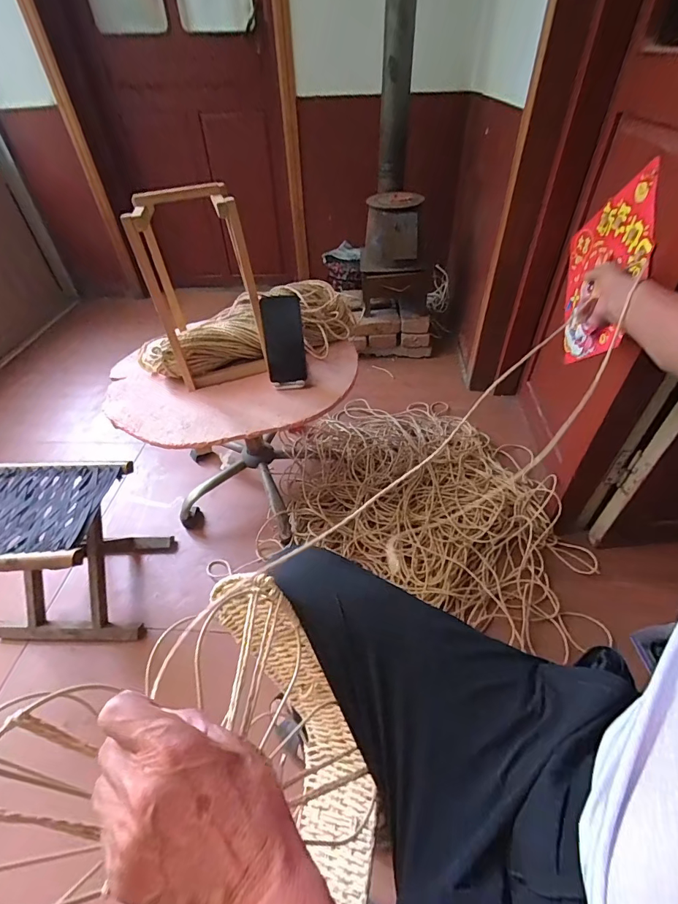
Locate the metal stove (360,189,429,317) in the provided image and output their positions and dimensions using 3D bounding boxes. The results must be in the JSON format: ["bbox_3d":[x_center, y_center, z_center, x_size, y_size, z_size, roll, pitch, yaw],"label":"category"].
[{"bbox_3d":[0.202,-0.721,1.515,0.246,0.400,0.221,6,45,9],"label":"metal stove"}]

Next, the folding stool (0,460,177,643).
[{"bbox_3d":[-0.587,0.218,0.868,0.308,0.306,0.257,-1,45,1],"label":"folding stool"}]

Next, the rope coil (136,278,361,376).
[{"bbox_3d":[-0.192,-0.270,0.892,0.490,0.104,0.159,-10,45,-8],"label":"rope coil"}]

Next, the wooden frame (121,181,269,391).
[{"bbox_3d":[-0.266,-0.323,0.813,0.182,0.333,0.172,-17,45,-10],"label":"wooden frame"}]

